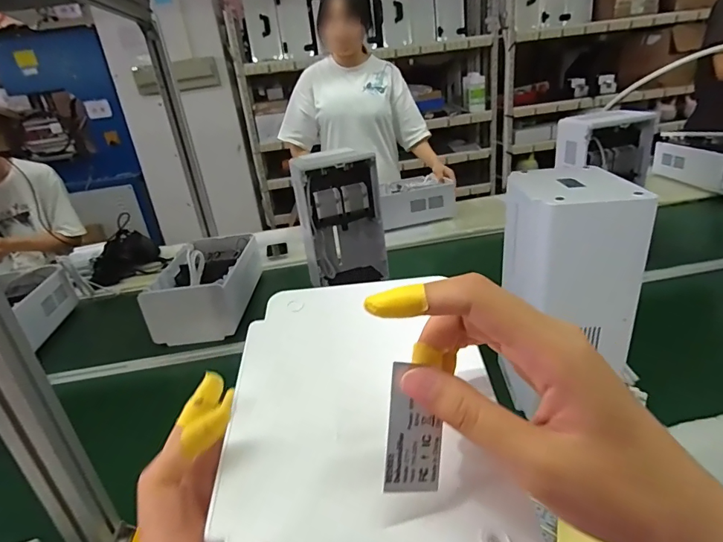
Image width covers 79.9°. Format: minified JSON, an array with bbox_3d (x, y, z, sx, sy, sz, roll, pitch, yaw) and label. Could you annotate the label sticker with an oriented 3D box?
[{"bbox_3d":[0.023,0.066,0.183,0.024,0.052,0.004,6,-3,-13],"label":"label sticker"}]

